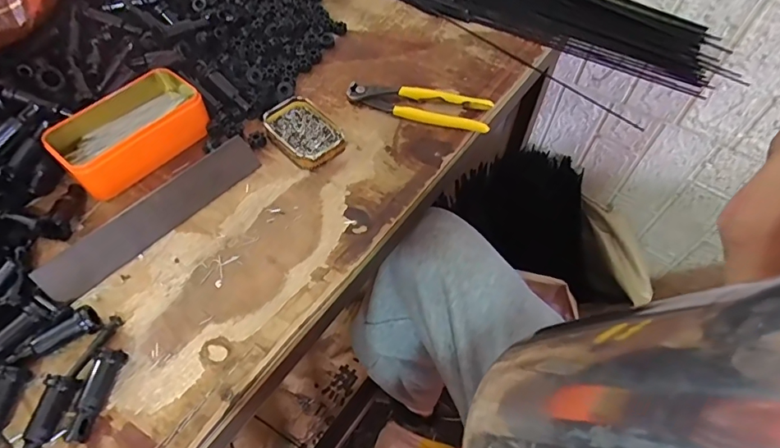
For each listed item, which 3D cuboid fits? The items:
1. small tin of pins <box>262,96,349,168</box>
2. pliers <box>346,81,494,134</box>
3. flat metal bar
[{"bbox_3d":[-0.094,-0.100,0.501,0.063,0.021,0.092,-37,64,-23],"label":"small tin of pins"},{"bbox_3d":[0.034,-0.140,0.533,0.164,0.013,0.045,14,56,8],"label":"pliers"},{"bbox_3d":[-0.220,-0.011,0.440,0.217,0.037,0.004,-44,28,-26],"label":"flat metal bar"}]

